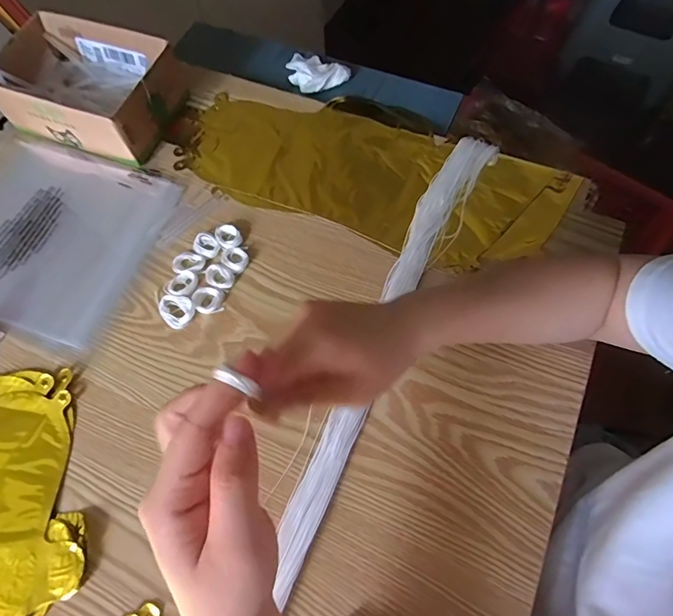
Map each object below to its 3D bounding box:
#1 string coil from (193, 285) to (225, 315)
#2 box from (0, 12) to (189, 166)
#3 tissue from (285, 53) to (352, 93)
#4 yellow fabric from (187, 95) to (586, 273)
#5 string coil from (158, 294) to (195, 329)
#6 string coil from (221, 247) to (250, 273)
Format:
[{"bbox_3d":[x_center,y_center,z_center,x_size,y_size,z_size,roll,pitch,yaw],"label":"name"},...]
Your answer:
[{"bbox_3d":[-0.123,-0.007,0.431,0.029,0.008,0.027,-1,66,2],"label":"string coil"},{"bbox_3d":[-0.285,-0.254,0.517,0.186,0.068,0.136,15,68,9],"label":"box"},{"bbox_3d":[-0.032,-0.301,0.569,0.086,0.020,0.057,30,71,15],"label":"tissue"},{"bbox_3d":[0.033,-0.154,0.488,0.410,0.010,0.166,23,69,12],"label":"yellow fabric"},{"bbox_3d":[-0.155,0.002,0.431,0.036,0.005,0.030,31,71,15],"label":"string coil"},{"bbox_3d":[-0.102,-0.050,0.449,0.029,0.004,0.024,38,73,17],"label":"string coil"}]

